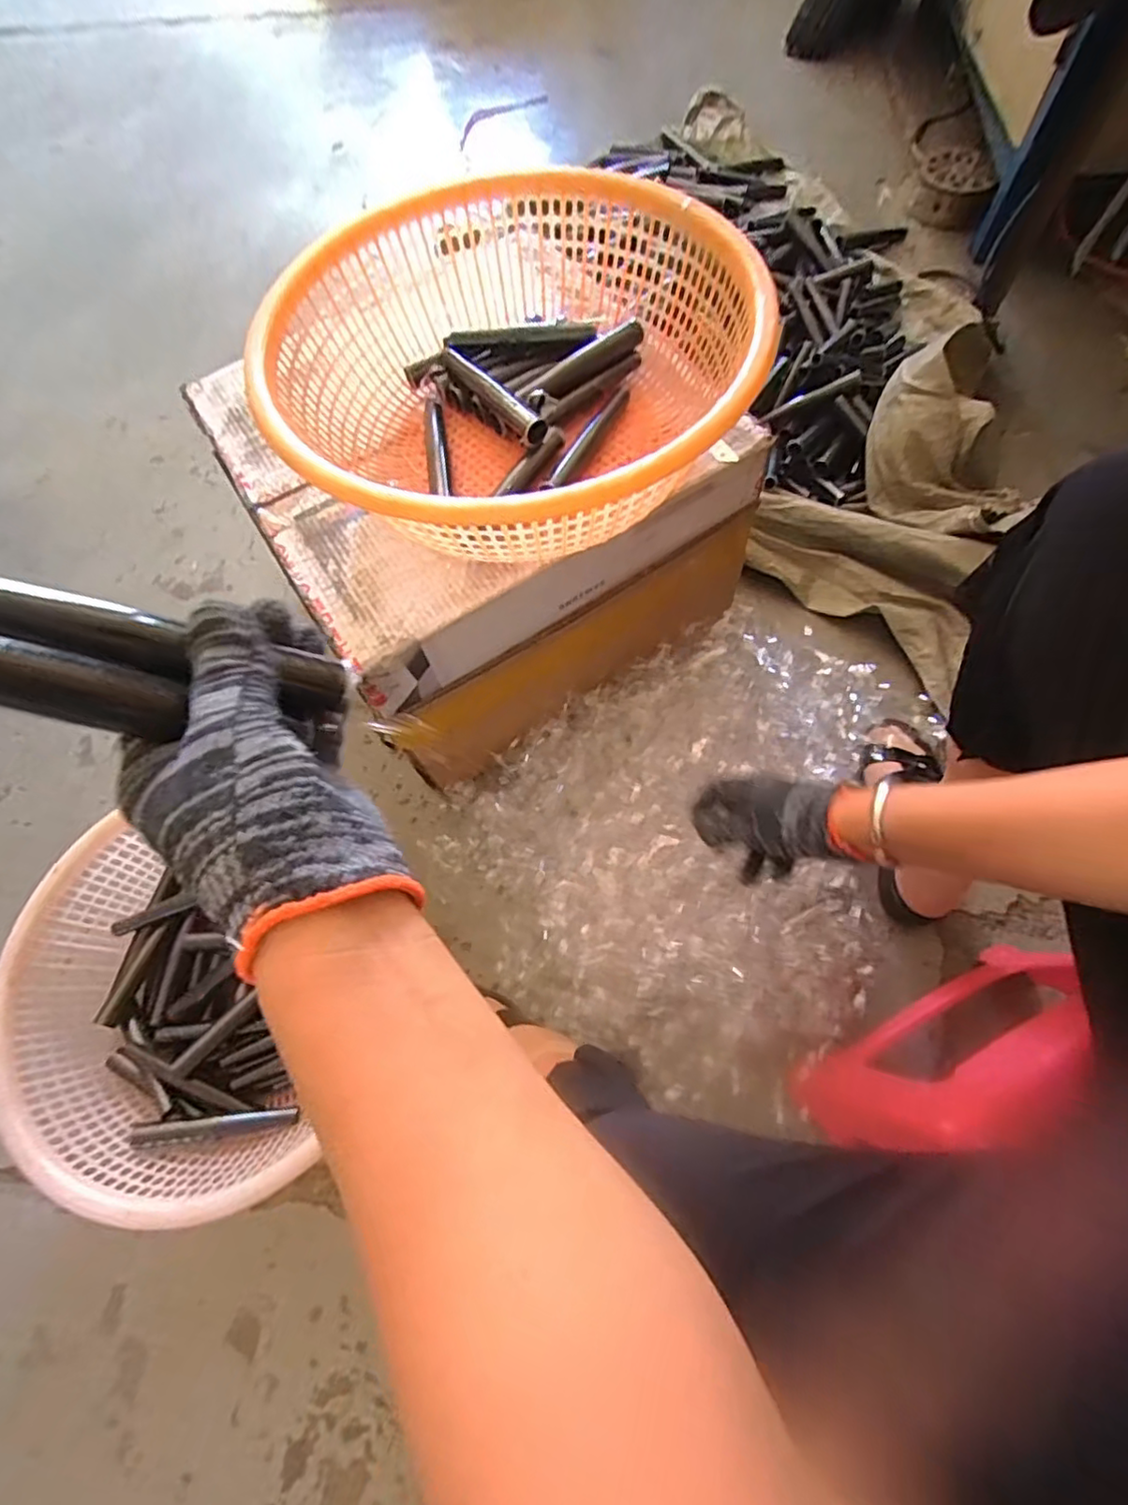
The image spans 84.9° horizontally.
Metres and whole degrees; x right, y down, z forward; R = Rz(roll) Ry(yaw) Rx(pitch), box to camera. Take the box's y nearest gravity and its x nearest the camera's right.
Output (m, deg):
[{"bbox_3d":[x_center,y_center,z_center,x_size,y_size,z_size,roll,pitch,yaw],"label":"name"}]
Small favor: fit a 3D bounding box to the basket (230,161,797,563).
[{"bbox_3d":[-0.047,-0.315,0.534,0.390,0.139,0.394,-1,67,3],"label":"basket"}]

